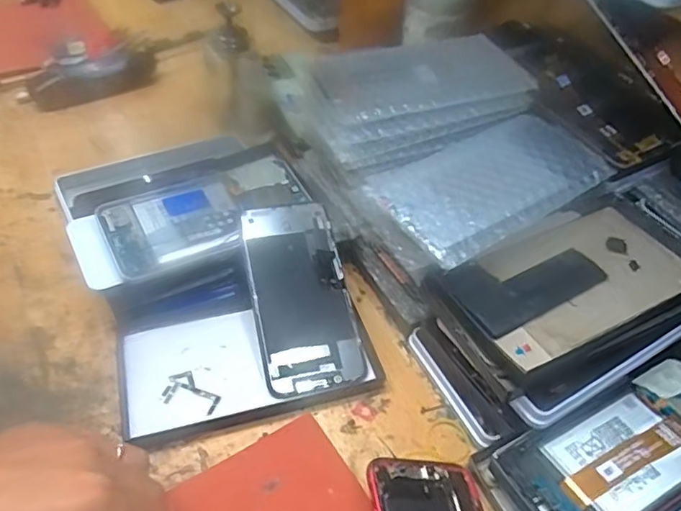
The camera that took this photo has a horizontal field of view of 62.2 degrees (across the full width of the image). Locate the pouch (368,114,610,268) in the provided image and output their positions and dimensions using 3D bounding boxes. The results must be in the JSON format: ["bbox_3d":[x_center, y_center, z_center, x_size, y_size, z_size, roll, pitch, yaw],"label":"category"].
[{"bbox_3d":[0.102,-0.058,0.405,0.159,0.010,0.105,-28,60,-21],"label":"pouch"}]

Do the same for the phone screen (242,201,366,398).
[{"bbox_3d":[-0.029,0.028,0.419,0.070,0.007,0.144,-10,70,-11],"label":"phone screen"}]

